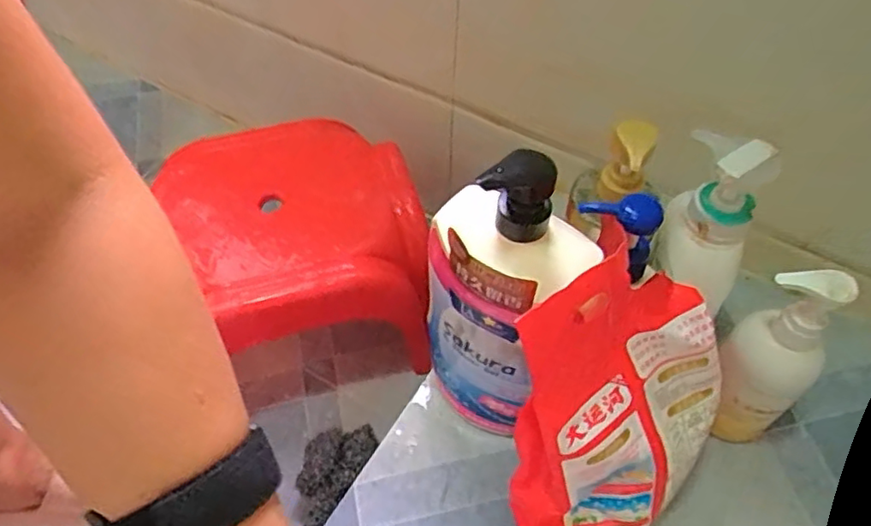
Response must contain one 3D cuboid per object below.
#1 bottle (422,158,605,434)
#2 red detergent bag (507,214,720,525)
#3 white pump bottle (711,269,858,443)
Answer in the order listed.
[{"bbox_3d":[0.050,0.035,0.499,0.075,0.302,0.113,-31,62,-21],"label":"bottle"},{"bbox_3d":[0.130,0.115,0.477,0.144,0.252,0.164,38,62,22],"label":"red detergent bag"},{"bbox_3d":[0.266,0.086,0.518,0.058,0.212,0.072,-31,62,-21],"label":"white pump bottle"}]

